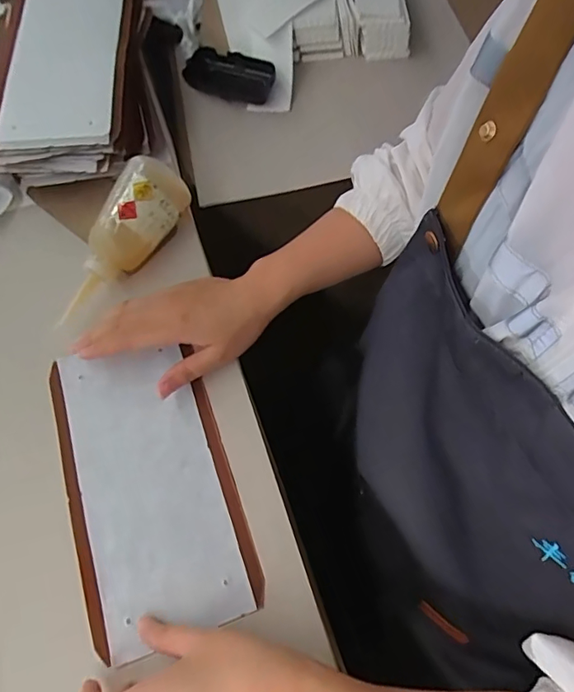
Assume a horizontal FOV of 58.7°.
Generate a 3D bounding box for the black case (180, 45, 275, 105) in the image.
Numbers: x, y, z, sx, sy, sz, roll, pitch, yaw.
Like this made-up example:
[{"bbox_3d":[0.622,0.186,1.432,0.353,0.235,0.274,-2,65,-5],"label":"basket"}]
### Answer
[{"bbox_3d":[-0.068,-0.325,0.615,0.105,0.031,0.048,23,68,13],"label":"black case"}]

